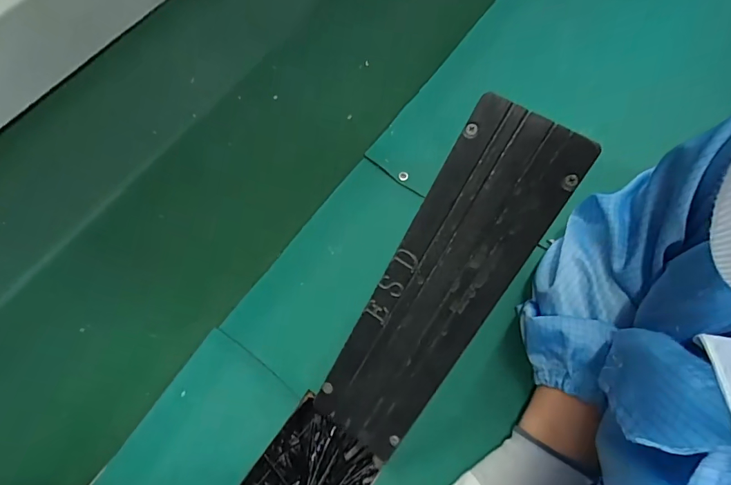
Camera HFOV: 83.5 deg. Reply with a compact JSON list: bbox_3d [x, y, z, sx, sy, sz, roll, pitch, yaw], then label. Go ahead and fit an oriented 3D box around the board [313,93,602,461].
[{"bbox_3d":[0.048,0.040,0.290,0.080,0.005,0.271,33,110,15],"label":"board"}]

